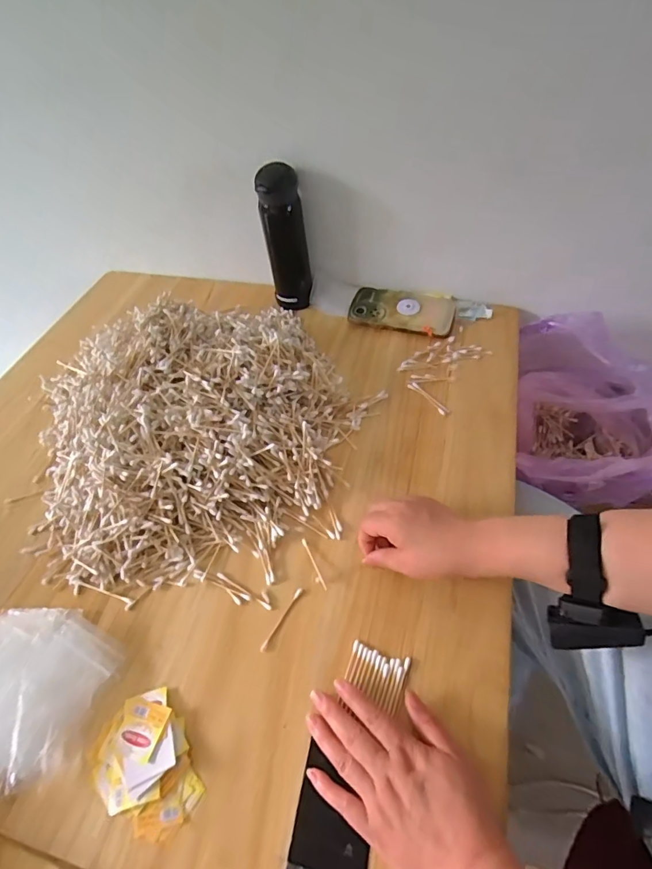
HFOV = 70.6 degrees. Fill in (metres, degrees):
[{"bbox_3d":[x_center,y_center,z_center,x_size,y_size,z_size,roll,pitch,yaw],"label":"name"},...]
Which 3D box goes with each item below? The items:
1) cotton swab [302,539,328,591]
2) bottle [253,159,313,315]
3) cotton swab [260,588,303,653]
[{"bbox_3d":[-0.012,0.137,0.491,0.005,0.005,0.064,-22,52,-12],"label":"cotton swab"},{"bbox_3d":[-0.063,-0.303,0.719,0.058,0.215,0.053,3,51,7],"label":"bottle"},{"bbox_3d":[-0.044,0.183,0.457,0.006,0.004,0.069,24,57,23],"label":"cotton swab"}]

